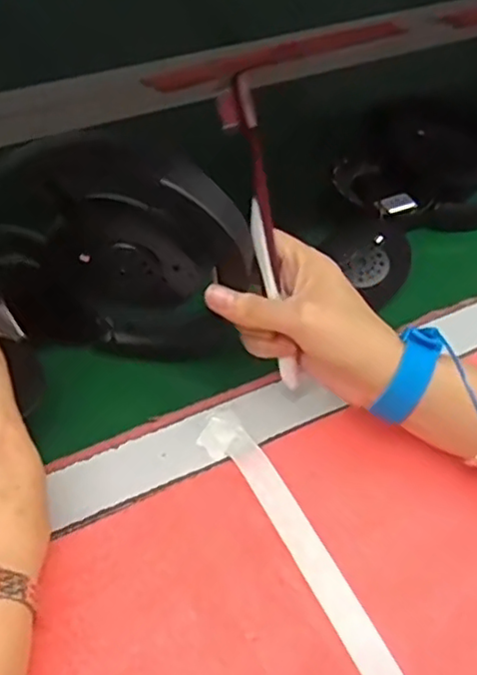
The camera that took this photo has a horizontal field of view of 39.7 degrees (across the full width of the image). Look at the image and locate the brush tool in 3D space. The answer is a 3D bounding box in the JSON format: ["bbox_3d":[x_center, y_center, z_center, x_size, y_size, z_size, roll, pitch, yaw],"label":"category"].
[{"bbox_3d":[0.013,-0.055,0.388,0.016,0.184,0.015,-16,19,-14],"label":"brush tool"}]

